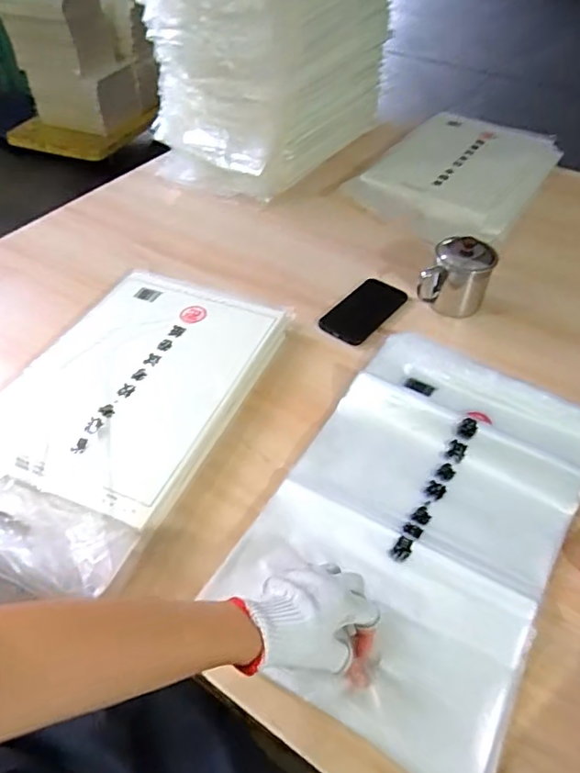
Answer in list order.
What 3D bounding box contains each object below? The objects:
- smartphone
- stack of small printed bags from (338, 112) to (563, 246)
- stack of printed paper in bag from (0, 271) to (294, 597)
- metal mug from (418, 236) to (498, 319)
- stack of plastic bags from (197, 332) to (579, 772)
[{"bbox_3d":[0.114,-0.119,0.848,0.080,0.008,0.146,32,55,25],"label":"smartphone"},{"bbox_3d":[0.330,-0.422,1.077,0.299,0.075,0.428,29,54,24],"label":"stack of small printed bags"},{"bbox_3d":[-0.223,0.015,0.703,0.285,0.048,0.462,19,51,16],"label":"stack of printed paper in bag"},{"bbox_3d":[0.250,-0.164,0.826,0.092,0.098,0.073,23,52,19],"label":"metal mug"},{"bbox_3d":[0.145,0.129,0.601,0.291,0.036,0.452,26,53,21],"label":"stack of plastic bags"}]

